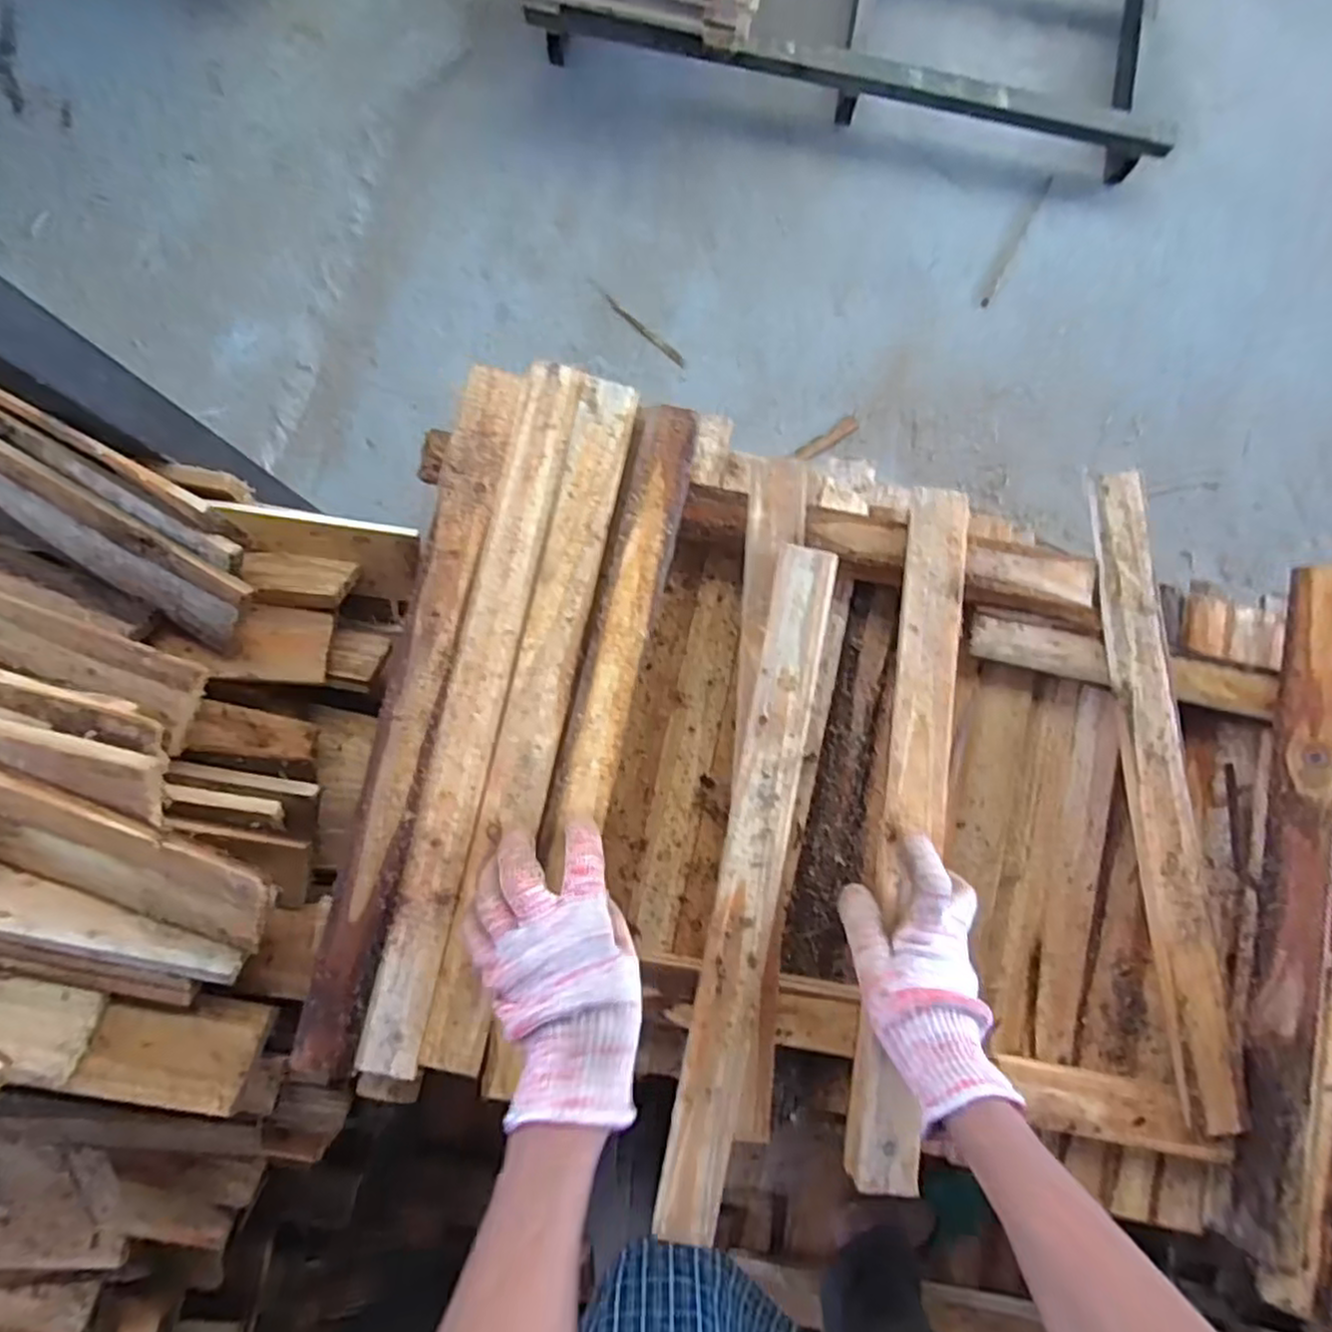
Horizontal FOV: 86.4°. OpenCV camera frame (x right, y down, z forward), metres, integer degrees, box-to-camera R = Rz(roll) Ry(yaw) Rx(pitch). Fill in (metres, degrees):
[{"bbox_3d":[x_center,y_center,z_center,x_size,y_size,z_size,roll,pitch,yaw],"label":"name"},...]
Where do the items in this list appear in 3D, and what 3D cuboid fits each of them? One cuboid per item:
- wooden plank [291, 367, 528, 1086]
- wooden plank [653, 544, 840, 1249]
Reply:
[{"bbox_3d":[-0.174,0.029,0.492,0.040,0.015,0.495,13,85,-5],"label":"wooden plank"},{"bbox_3d":[0.060,0.150,0.501,0.043,0.015,0.476,12,86,-2],"label":"wooden plank"}]

